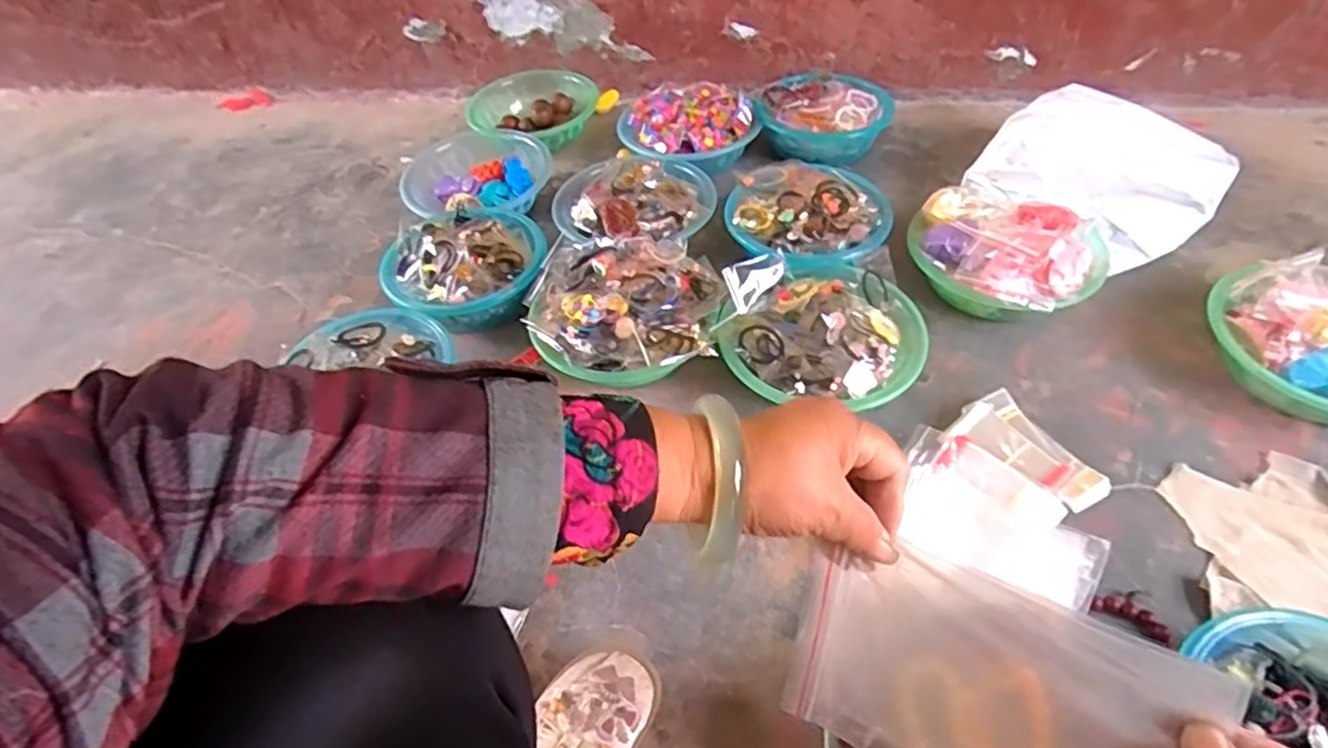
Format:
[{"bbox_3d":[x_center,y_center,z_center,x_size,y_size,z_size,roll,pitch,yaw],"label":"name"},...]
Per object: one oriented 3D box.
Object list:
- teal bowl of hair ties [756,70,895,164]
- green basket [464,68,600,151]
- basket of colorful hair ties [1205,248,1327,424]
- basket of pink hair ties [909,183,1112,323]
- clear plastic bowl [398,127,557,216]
[{"bbox_3d":[0.271,-0.434,1.178,0.221,0.082,0.189,1,49,6],"label":"teal bowl of hair ties"},{"bbox_3d":[-0.240,-0.488,1.280,0.230,0.068,0.245,1,49,6],"label":"green basket"},{"bbox_3d":[0.753,-0.036,0.780,0.201,0.117,0.239,-30,53,-20],"label":"basket of colorful hair ties"},{"bbox_3d":[0.446,-0.155,0.912,0.234,0.107,0.208,32,59,29],"label":"basket of pink hair ties"},{"bbox_3d":[-0.307,-0.321,1.145,0.226,0.079,0.229,-3,49,3],"label":"clear plastic bowl"}]

